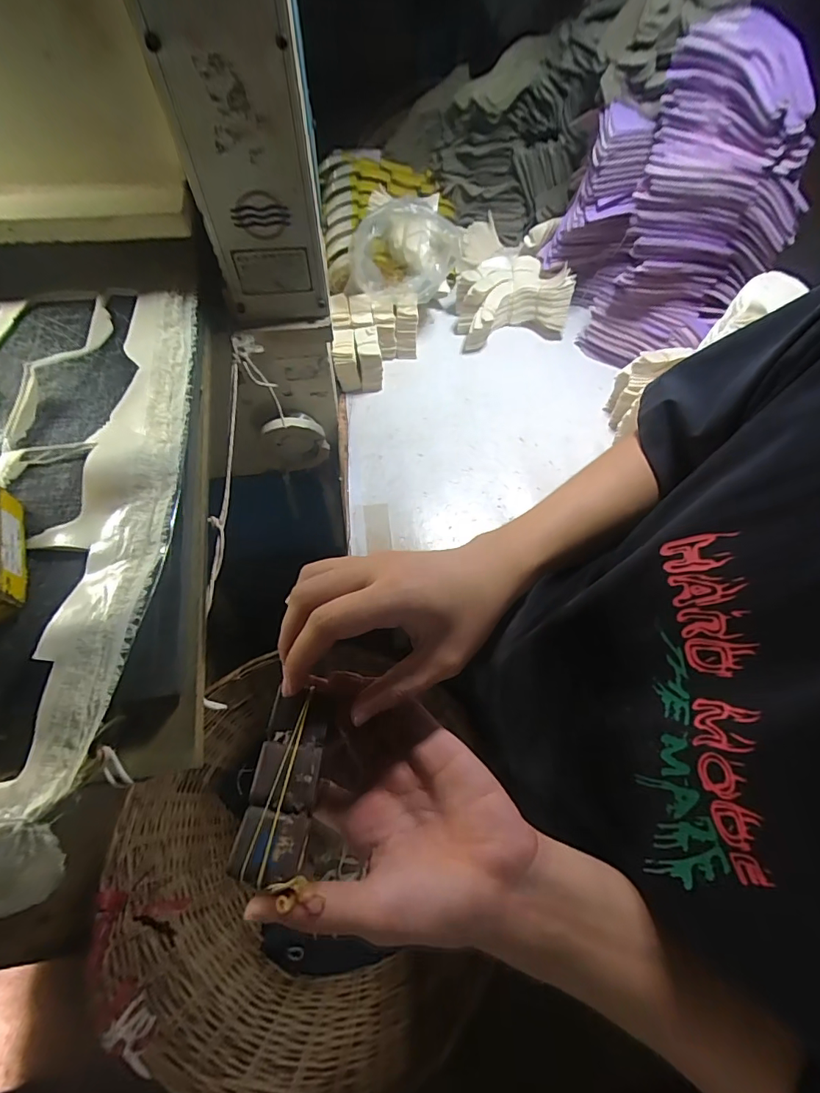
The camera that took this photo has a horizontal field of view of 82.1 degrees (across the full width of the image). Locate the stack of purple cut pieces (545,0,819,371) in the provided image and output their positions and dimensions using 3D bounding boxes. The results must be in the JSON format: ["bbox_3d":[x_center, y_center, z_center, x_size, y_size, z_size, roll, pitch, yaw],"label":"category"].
[{"bbox_3d":[0.382,-0.472,0.686,0.212,0.337,0.302,-32,71,-16],"label":"stack of purple cut pieces"}]

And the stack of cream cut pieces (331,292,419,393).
[{"bbox_3d":[-0.051,-0.306,0.722,0.126,0.084,0.115,-3,66,-4],"label":"stack of cream cut pieces"}]

